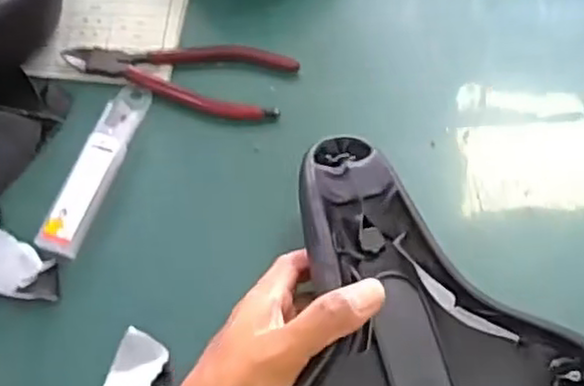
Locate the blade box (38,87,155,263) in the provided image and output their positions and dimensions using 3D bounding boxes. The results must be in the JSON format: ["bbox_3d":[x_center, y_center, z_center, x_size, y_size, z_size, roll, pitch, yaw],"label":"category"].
[{"bbox_3d":[-0.123,-0.019,0.445,0.026,0.009,0.124,16,67,9],"label":"blade box"}]

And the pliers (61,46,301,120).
[{"bbox_3d":[-0.076,-0.087,0.477,0.150,0.010,0.059,16,67,9],"label":"pliers"}]

